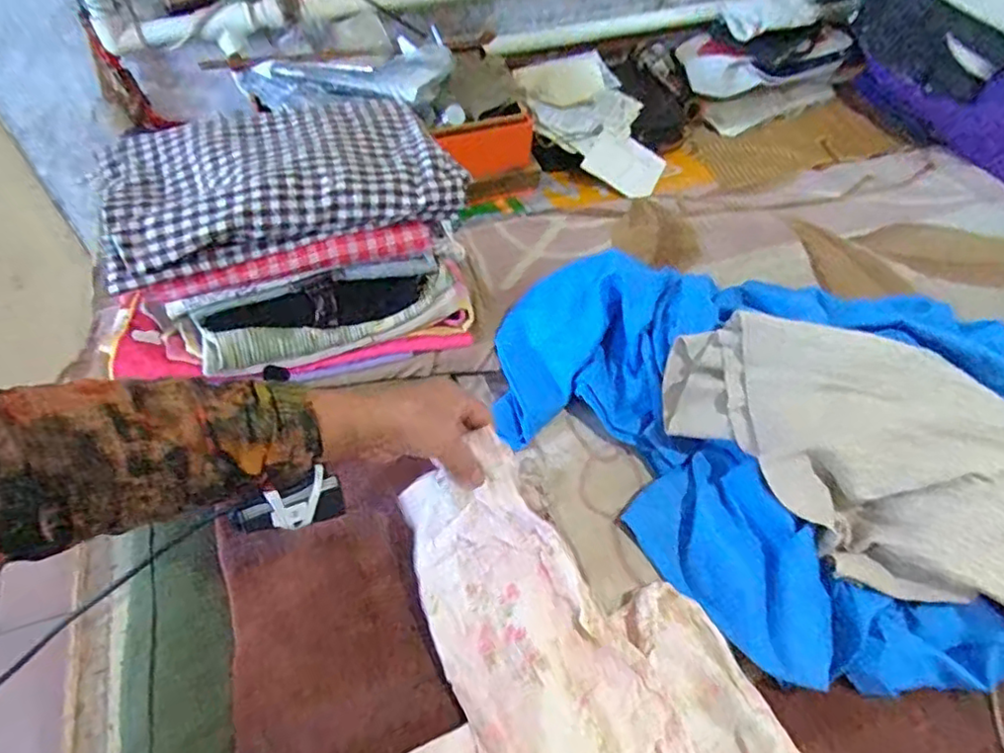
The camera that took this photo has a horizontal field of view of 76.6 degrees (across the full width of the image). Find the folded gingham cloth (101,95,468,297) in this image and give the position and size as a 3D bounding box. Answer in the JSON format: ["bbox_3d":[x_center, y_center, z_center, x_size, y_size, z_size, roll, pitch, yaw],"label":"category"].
[{"bbox_3d":[-0.232,-0.216,0.649,0.342,0.047,0.223,-19,54,-13],"label":"folded gingham cloth"}]

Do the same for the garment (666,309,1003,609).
[{"bbox_3d":[0.370,0.090,0.562,0.472,0.083,0.204,25,58,15],"label":"garment"}]

